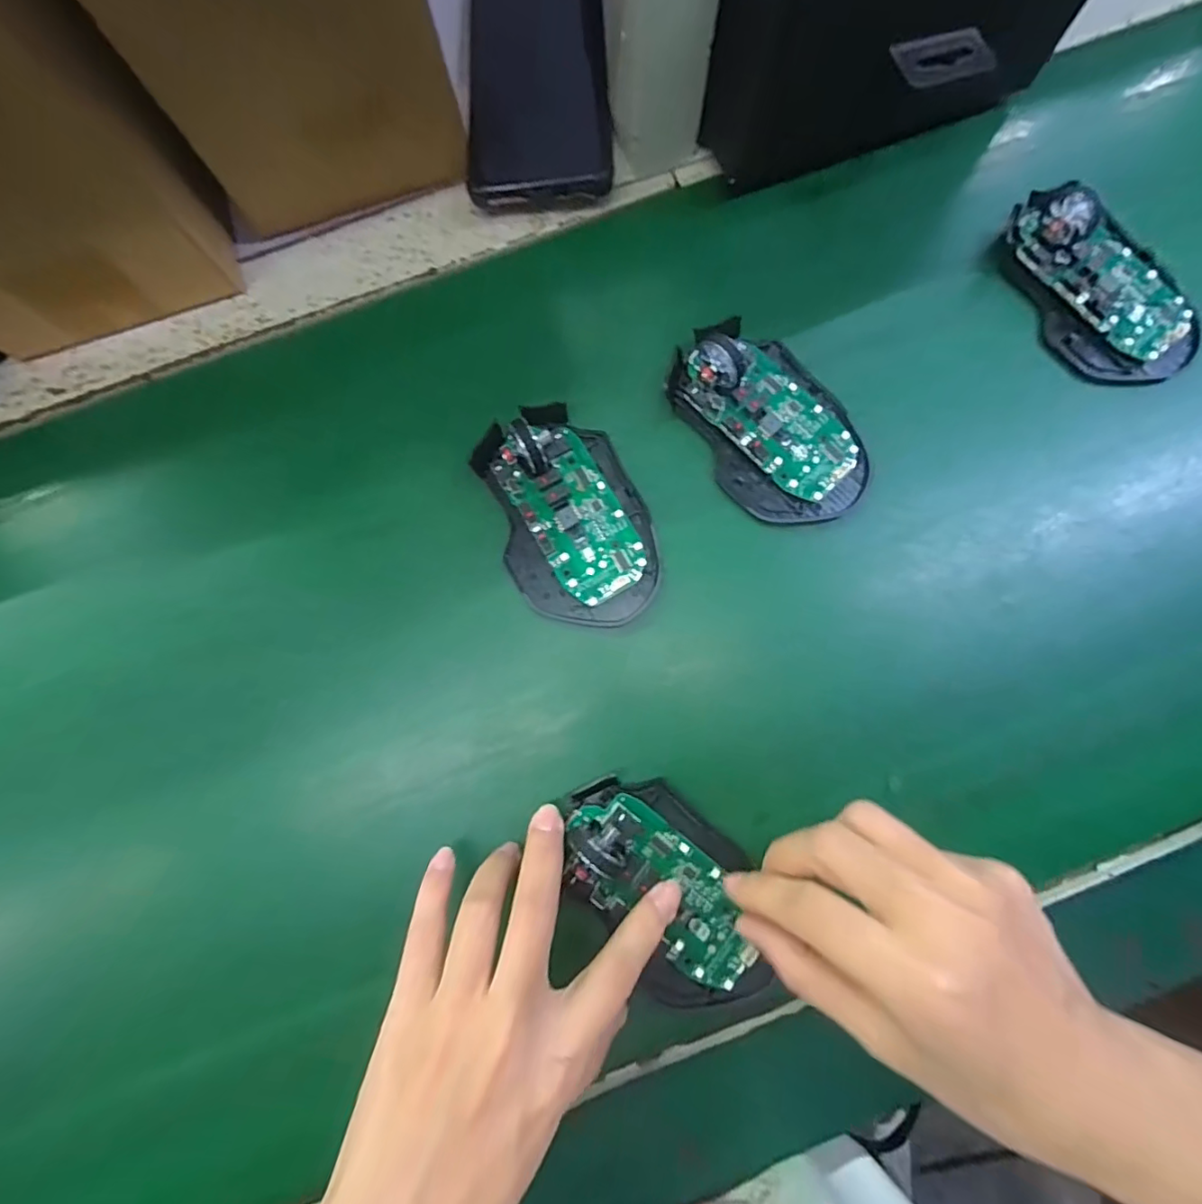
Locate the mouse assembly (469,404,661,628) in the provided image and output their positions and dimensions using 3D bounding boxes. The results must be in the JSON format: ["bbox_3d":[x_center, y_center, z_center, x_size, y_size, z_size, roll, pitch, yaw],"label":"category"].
[{"bbox_3d":[-0.016,-0.045,0.268,0.070,0.025,0.112,-20,80,-3],"label":"mouse assembly"}]

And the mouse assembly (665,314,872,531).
[{"bbox_3d":[0.087,-0.092,0.275,0.069,0.025,0.109,-31,82,-3],"label":"mouse assembly"}]

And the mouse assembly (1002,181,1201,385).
[{"bbox_3d":[0.263,-0.168,0.287,0.070,0.030,0.110,-21,82,-2],"label":"mouse assembly"}]

